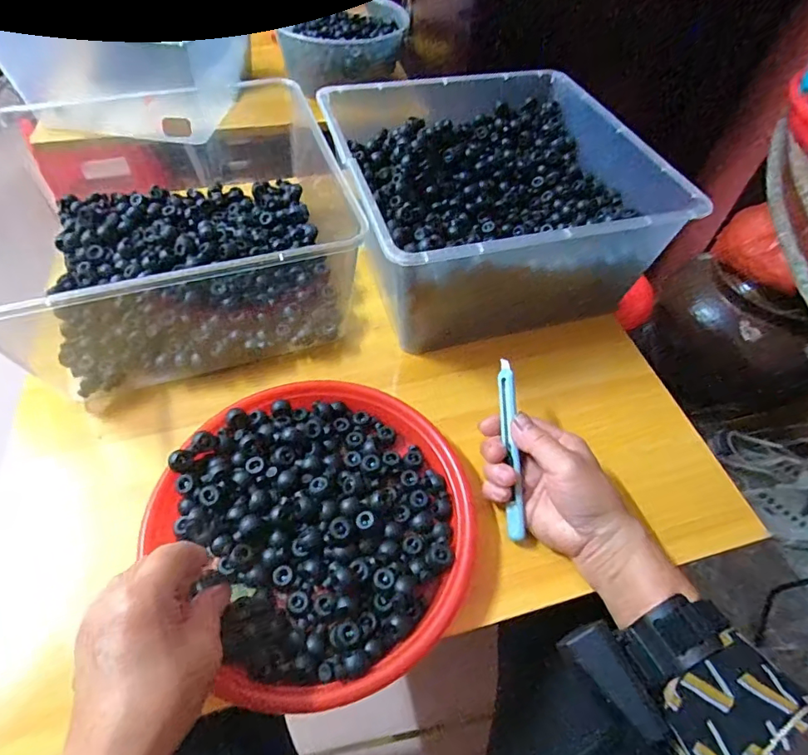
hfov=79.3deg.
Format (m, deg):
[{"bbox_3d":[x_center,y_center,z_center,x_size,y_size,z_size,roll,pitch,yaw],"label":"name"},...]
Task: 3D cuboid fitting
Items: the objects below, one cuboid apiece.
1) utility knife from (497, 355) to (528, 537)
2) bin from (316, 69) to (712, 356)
[{"bbox_3d":[0.086,0.056,0.394,0.013,0.011,0.143,-1,76,-5],"label":"utility knife"},{"bbox_3d":[0.078,-0.203,0.533,0.287,0.132,0.324,-11,55,-12],"label":"bin"}]

